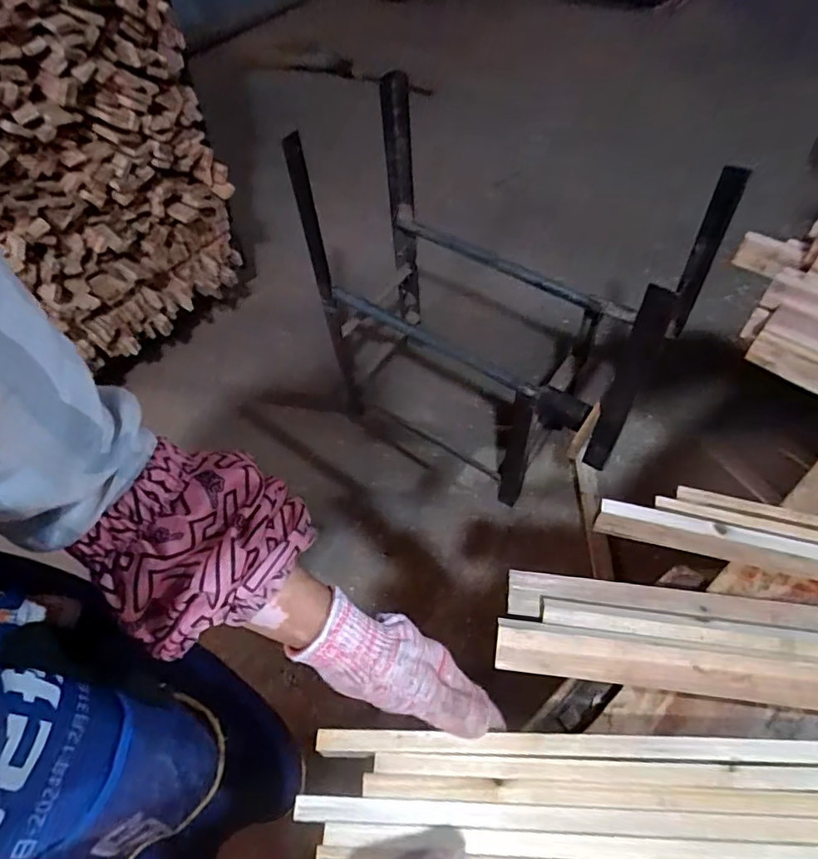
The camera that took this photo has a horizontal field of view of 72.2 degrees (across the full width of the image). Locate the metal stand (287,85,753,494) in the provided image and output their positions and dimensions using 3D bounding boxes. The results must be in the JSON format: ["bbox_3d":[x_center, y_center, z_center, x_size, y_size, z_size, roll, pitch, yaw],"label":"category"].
[{"bbox_3d":[0.155,-0.239,1.213,0.762,0.720,0.382,31,63,22],"label":"metal stand"}]

